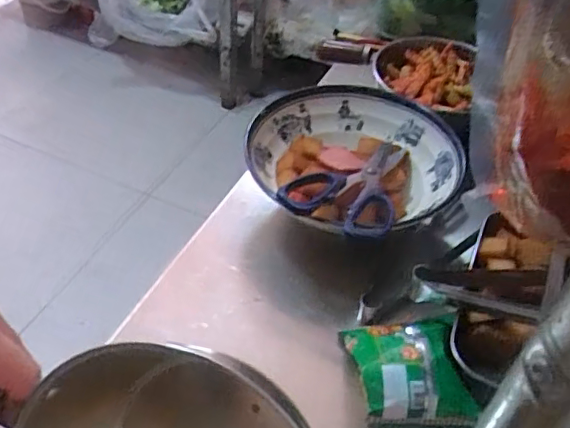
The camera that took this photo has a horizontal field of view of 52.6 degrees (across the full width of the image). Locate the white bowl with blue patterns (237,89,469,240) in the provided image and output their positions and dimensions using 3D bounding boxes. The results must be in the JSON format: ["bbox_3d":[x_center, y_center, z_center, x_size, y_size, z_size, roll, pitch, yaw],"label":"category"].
[{"bbox_3d":[0.063,-0.050,0.557,0.202,0.055,0.217,3,46,-3],"label":"white bowl with blue patterns"}]

